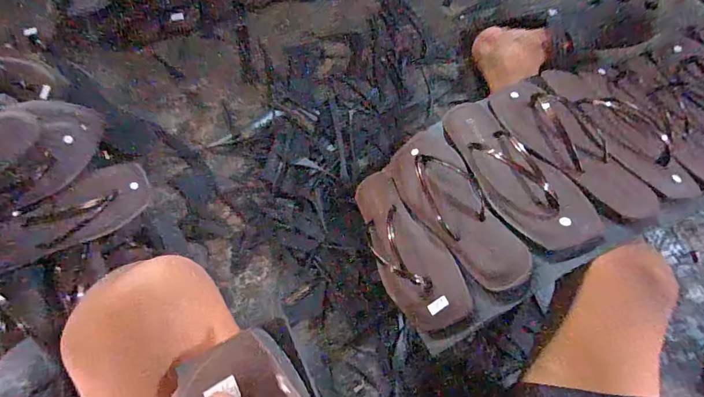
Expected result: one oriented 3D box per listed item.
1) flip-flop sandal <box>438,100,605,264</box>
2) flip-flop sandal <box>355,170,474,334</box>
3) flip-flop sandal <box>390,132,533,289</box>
[{"bbox_3d":[0.203,-0.042,0.511,0.094,0.035,0.265,-23,53,-5],"label":"flip-flop sandal"},{"bbox_3d":[0.066,0.059,0.533,0.084,0.034,0.254,-23,47,-5],"label":"flip-flop sandal"},{"bbox_3d":[0.128,-0.003,0.525,0.092,0.049,0.262,-23,48,-5],"label":"flip-flop sandal"}]

